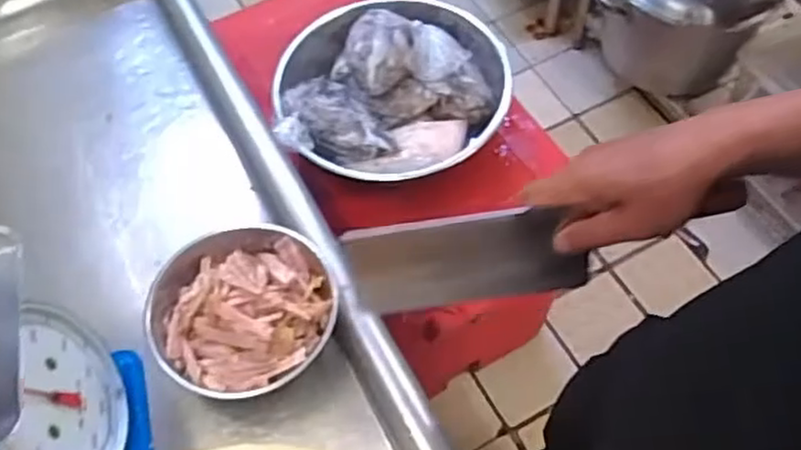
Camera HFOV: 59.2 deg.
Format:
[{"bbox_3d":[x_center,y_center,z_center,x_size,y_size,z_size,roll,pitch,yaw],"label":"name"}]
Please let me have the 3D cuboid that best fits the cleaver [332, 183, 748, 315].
[{"bbox_3d":[0.110,0.014,0.566,0.298,0.086,0.025,-9,33,4],"label":"cleaver"}]

